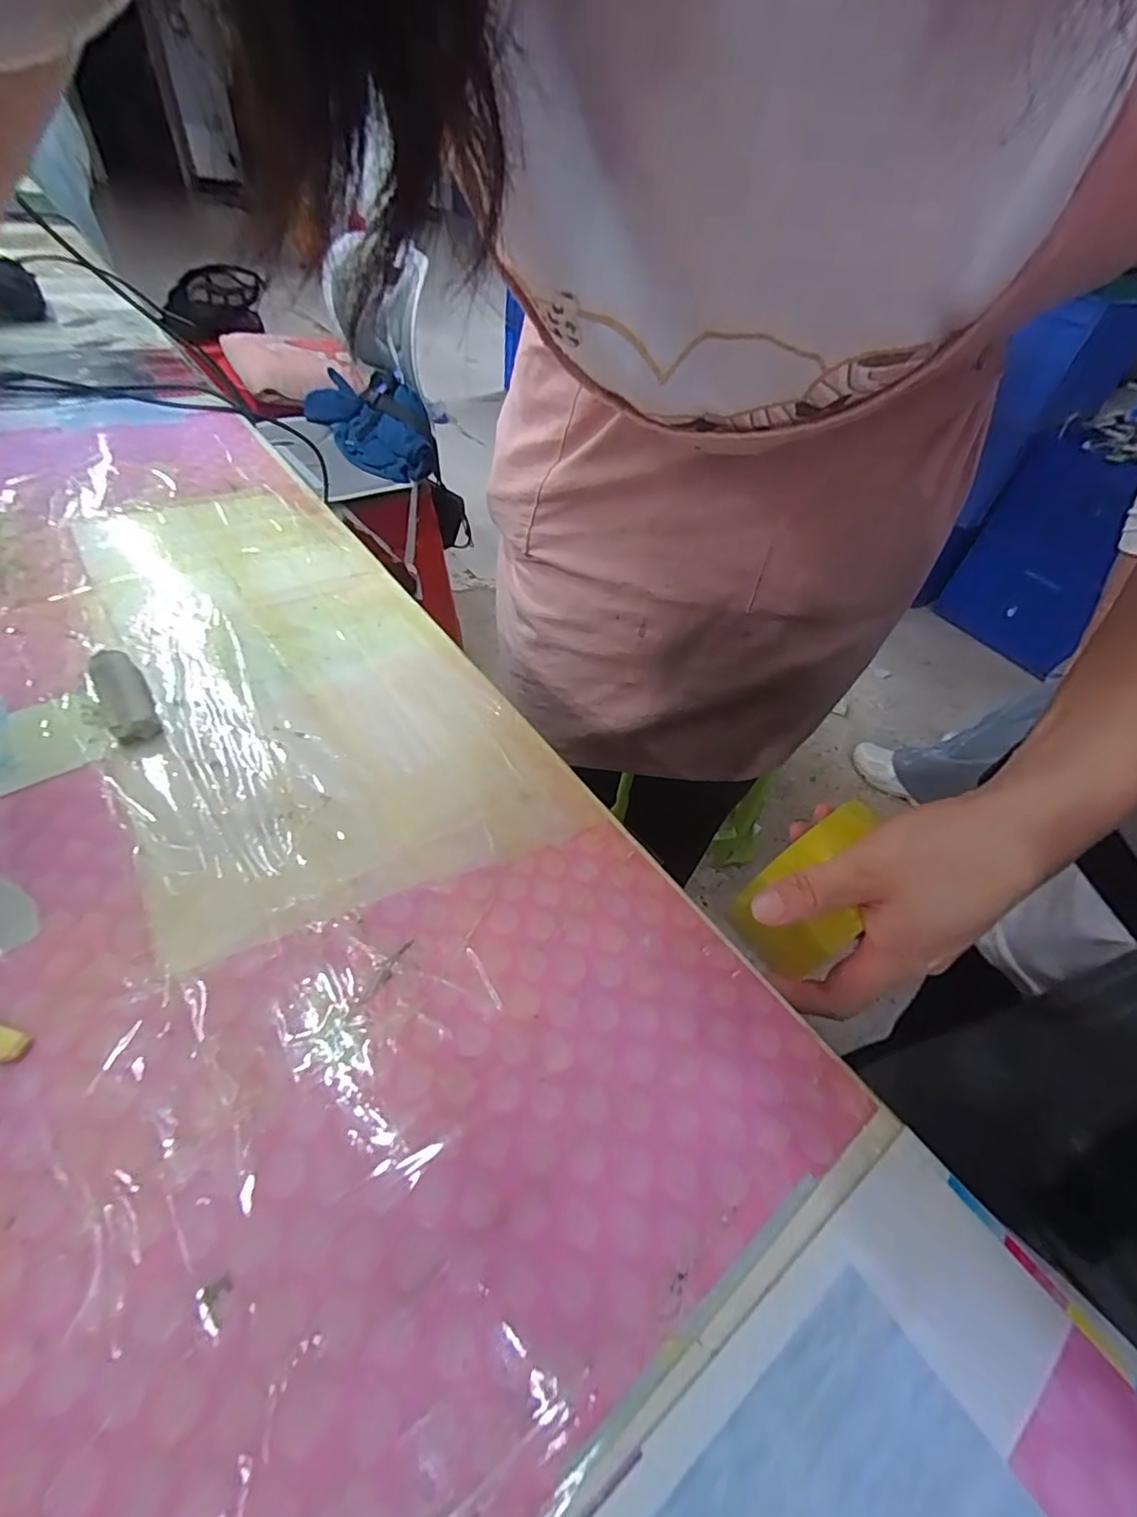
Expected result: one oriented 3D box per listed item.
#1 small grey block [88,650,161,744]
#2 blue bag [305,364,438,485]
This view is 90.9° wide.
[{"bbox_3d":[-0.245,-0.035,0.308,0.023,0.015,0.066,-30,59,-29],"label":"small grey block"},{"bbox_3d":[-0.366,-0.617,1.034,0.287,0.115,0.125,39,55,24],"label":"blue bag"}]

